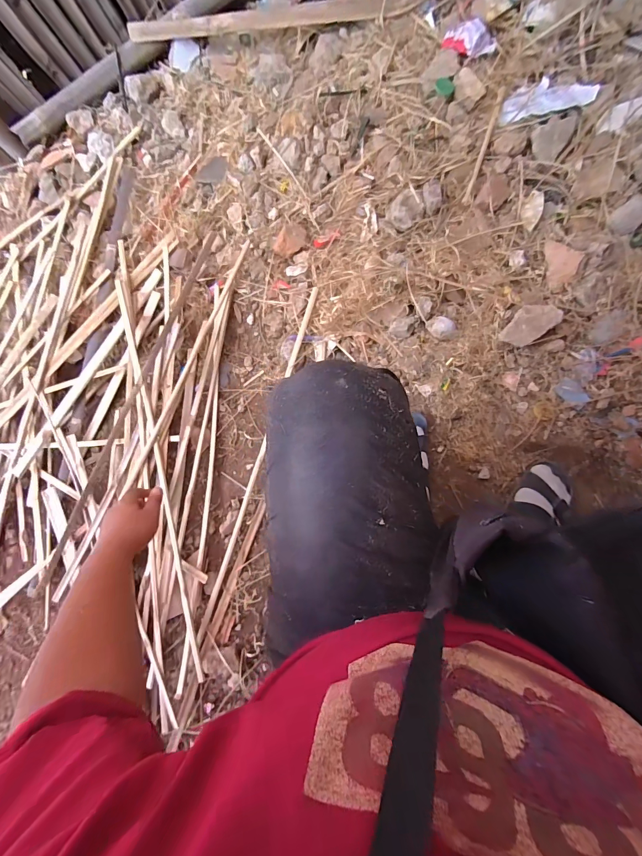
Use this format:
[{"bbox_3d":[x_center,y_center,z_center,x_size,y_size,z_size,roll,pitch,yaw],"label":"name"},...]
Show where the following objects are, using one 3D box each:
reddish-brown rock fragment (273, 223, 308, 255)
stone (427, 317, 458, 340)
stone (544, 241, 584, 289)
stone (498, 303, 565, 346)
[{"bbox_3d":[-0.071,-0.429,0.800,0.083,0.034,0.061,-35,82,4],"label":"reddish-brown rock fragment"},{"bbox_3d":[0.251,-0.206,0.722,0.064,0.026,0.043,21,89,8],"label":"stone"},{"bbox_3d":[0.478,-0.326,0.691,0.062,0.015,0.093,-4,86,7],"label":"stone"},{"bbox_3d":[0.403,-0.201,0.687,0.104,0.052,0.064,-36,81,4],"label":"stone"}]

